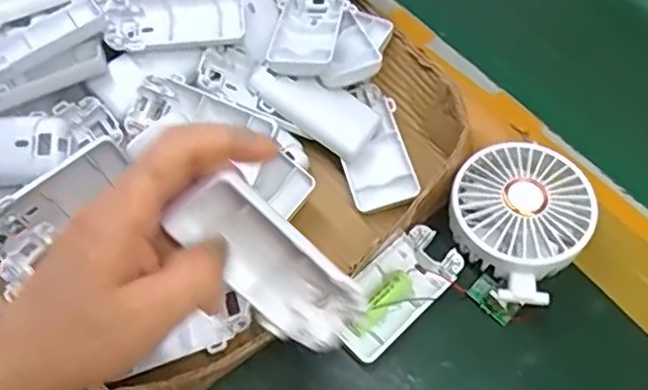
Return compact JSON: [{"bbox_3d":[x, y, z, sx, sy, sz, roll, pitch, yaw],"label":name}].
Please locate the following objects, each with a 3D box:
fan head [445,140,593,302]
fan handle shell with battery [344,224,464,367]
[{"bbox_3d":[0.123,0.018,0.409,0.087,0.045,0.098,33,64,20],"label":"fan head"},{"bbox_3d":[0.045,0.062,0.402,0.045,0.018,0.095,40,67,23],"label":"fan handle shell with battery"}]

